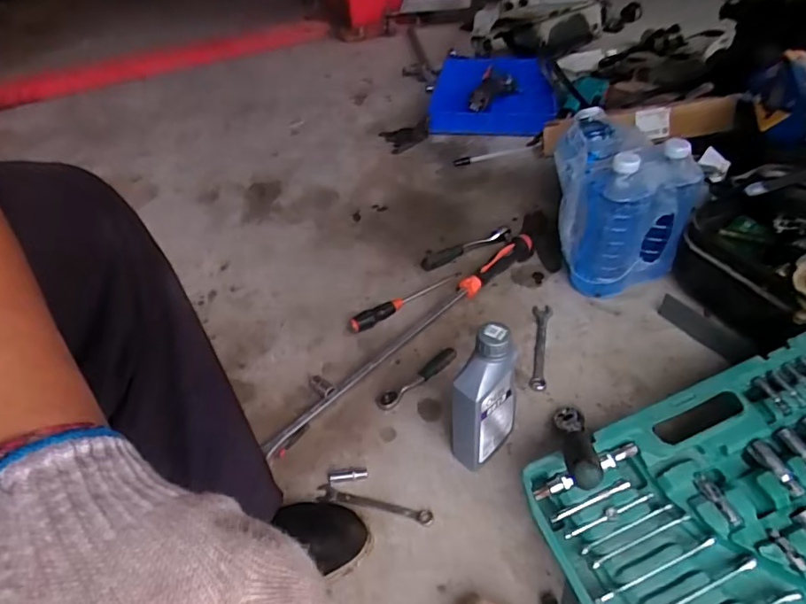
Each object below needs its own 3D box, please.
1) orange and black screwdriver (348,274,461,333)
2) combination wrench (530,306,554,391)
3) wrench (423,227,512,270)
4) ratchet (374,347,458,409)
[{"bbox_3d":[0.008,-0.009,0.960,0.242,0.030,0.028,-31,47,-25],"label":"orange and black screwdriver"},{"bbox_3d":[0.227,0.069,0.882,0.032,0.020,0.204,7,43,14],"label":"combination wrench"},{"bbox_3d":[0.127,-0.109,1.069,0.193,0.026,0.038,-16,42,-11],"label":"wrench"},{"bbox_3d":[0.023,0.119,0.827,0.151,0.019,0.033,-31,47,-25],"label":"ratchet"}]

